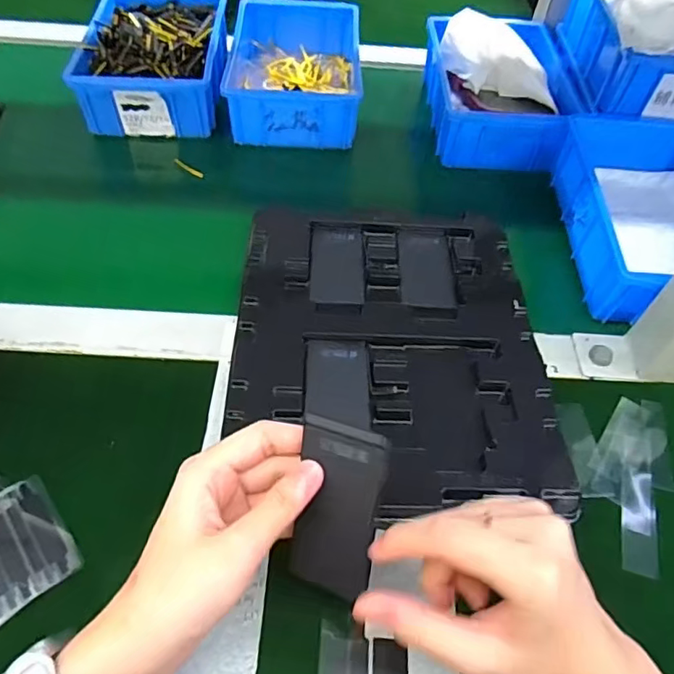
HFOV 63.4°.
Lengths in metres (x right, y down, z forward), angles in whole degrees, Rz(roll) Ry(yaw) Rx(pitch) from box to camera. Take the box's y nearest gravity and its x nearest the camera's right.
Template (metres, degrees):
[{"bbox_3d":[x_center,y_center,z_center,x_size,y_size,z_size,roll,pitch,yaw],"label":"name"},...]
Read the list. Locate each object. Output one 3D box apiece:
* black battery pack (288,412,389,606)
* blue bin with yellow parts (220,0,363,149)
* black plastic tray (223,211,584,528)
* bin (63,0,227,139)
[{"bbox_3d":[-0.001,0.083,0.264,0.045,0.084,0.005,13,9,33],"label":"black battery pack"},{"bbox_3d":[-0.048,-0.295,0.597,0.136,0.056,0.206,2,54,-3],"label":"blue bin with yellow parts"},{"bbox_3d":[0.037,-0.004,0.408,0.220,0.019,0.268,1,54,-3],"label":"black plastic tray"},{"bbox_3d":[-0.193,-0.306,0.596,0.138,0.060,0.201,0,54,-4],"label":"bin"}]

